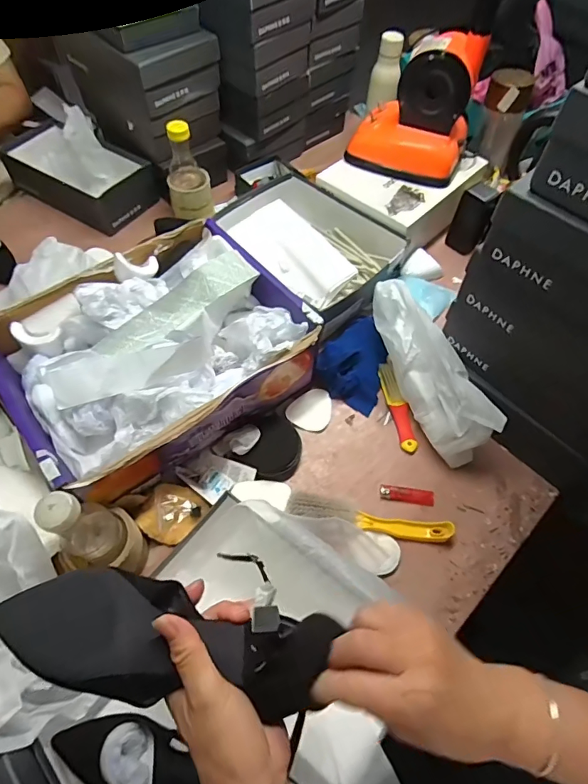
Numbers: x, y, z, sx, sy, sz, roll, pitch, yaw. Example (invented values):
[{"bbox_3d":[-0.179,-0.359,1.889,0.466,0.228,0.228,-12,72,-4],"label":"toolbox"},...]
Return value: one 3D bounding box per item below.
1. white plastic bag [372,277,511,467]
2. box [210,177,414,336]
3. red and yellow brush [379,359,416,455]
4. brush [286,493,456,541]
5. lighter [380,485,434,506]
[{"bbox_3d":[0.206,-0.042,0.685,0.079,0.118,0.298,-21,74,-14],"label":"white plastic bag"},{"bbox_3d":[0.025,-0.280,0.871,0.244,0.084,0.350,-35,66,-21],"label":"box"},{"bbox_3d":[0.167,0.022,0.737,0.026,0.030,0.154,-9,59,-7],"label":"red and yellow brush"},{"bbox_3d":[0.106,0.175,0.635,0.226,0.039,0.034,7,58,2],"label":"brush"},{"bbox_3d":[0.168,0.152,0.675,0.079,0.013,0.022,11,59,4],"label":"lighter"}]

